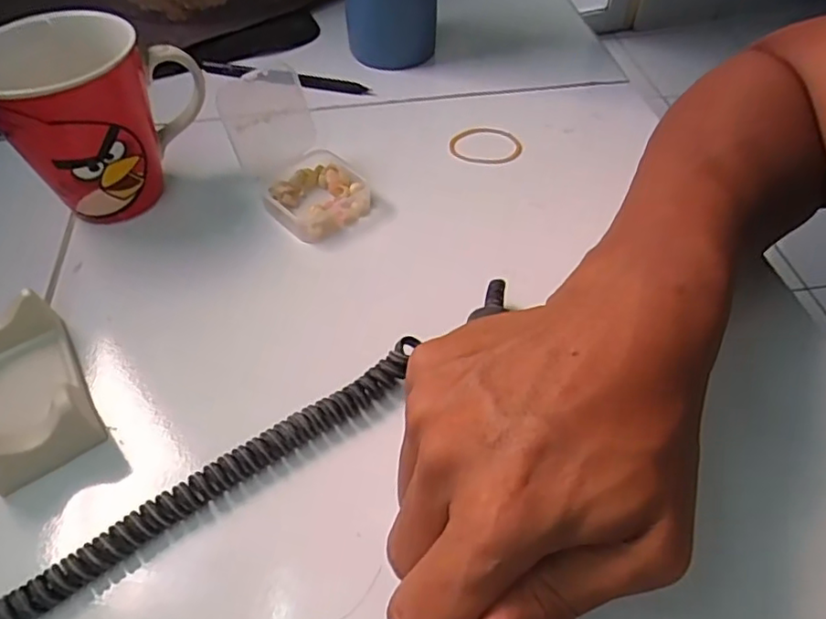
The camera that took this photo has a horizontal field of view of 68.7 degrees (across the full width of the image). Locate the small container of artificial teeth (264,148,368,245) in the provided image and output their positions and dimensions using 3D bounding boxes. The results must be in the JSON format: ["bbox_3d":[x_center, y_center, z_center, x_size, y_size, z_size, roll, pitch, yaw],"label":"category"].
[{"bbox_3d":[-0.061,-0.069,0.374,0.056,0.020,0.056,-34,60,-27],"label":"small container of artificial teeth"}]

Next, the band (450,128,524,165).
[{"bbox_3d":[0.051,-0.114,0.419,0.050,0.006,0.035,9,59,4],"label":"band"}]

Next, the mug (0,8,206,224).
[{"bbox_3d":[-0.186,-0.116,0.351,0.080,0.087,0.102,24,55,19],"label":"mug"}]

